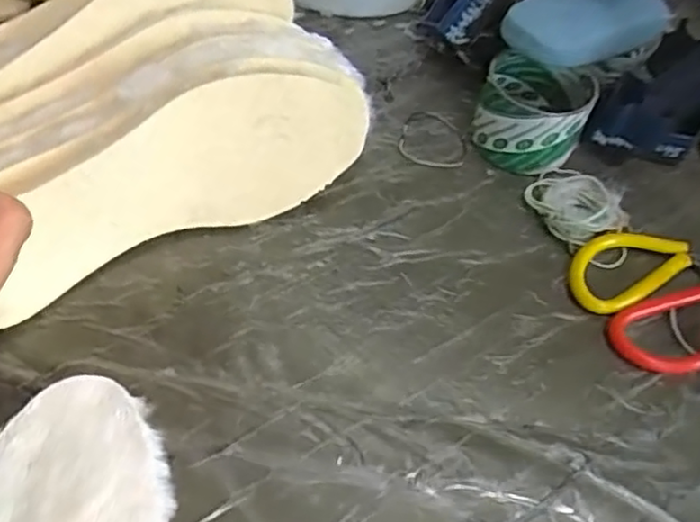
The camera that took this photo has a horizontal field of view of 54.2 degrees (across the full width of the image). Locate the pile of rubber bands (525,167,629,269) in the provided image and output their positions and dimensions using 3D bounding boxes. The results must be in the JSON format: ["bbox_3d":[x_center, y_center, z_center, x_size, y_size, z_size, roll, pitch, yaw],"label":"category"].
[{"bbox_3d":[0.168,-0.037,0.497,0.055,0.020,0.086,-29,60,-25],"label":"pile of rubber bands"}]

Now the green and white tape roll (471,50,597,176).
[{"bbox_3d":[0.141,-0.117,0.530,0.078,0.058,0.082,3,52,-3],"label":"green and white tape roll"}]

